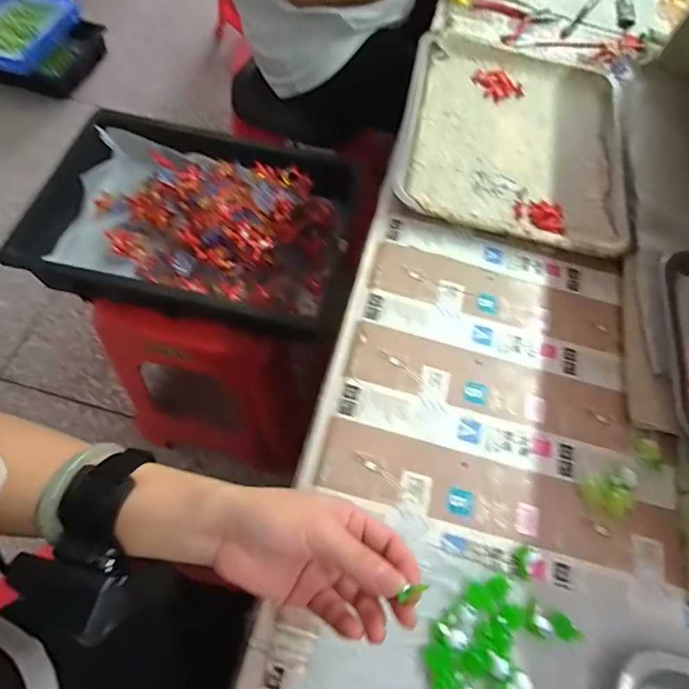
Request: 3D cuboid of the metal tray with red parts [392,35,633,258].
[{"bbox_3d":[0.201,-0.250,0.557,0.252,0.037,0.324,11,63,1],"label":"metal tray with red parts"}]

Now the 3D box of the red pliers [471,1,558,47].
[{"bbox_3d":[0.254,-0.460,0.679,0.118,0.011,0.099,-17,66,-13],"label":"red pliers"}]

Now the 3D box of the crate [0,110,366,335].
[{"bbox_3d":[-0.239,-0.185,0.735,0.422,0.095,0.325,10,63,0],"label":"crate"}]

